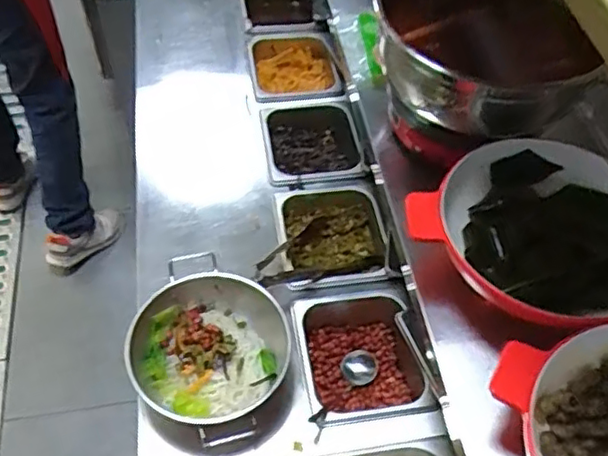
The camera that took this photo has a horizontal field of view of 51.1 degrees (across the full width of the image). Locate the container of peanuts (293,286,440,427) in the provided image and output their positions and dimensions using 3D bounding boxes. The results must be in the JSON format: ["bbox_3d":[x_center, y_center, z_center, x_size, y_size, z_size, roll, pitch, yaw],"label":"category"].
[{"bbox_3d":[0.073,0.175,0.838,0.158,0.089,0.184,-10,54,-10],"label":"container of peanuts"}]

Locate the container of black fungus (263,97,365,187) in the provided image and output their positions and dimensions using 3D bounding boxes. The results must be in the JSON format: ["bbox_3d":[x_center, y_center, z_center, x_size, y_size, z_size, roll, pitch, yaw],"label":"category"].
[{"bbox_3d":[0.010,-0.132,1.083,0.168,0.084,0.195,-5,53,-7],"label":"container of black fungus"}]

